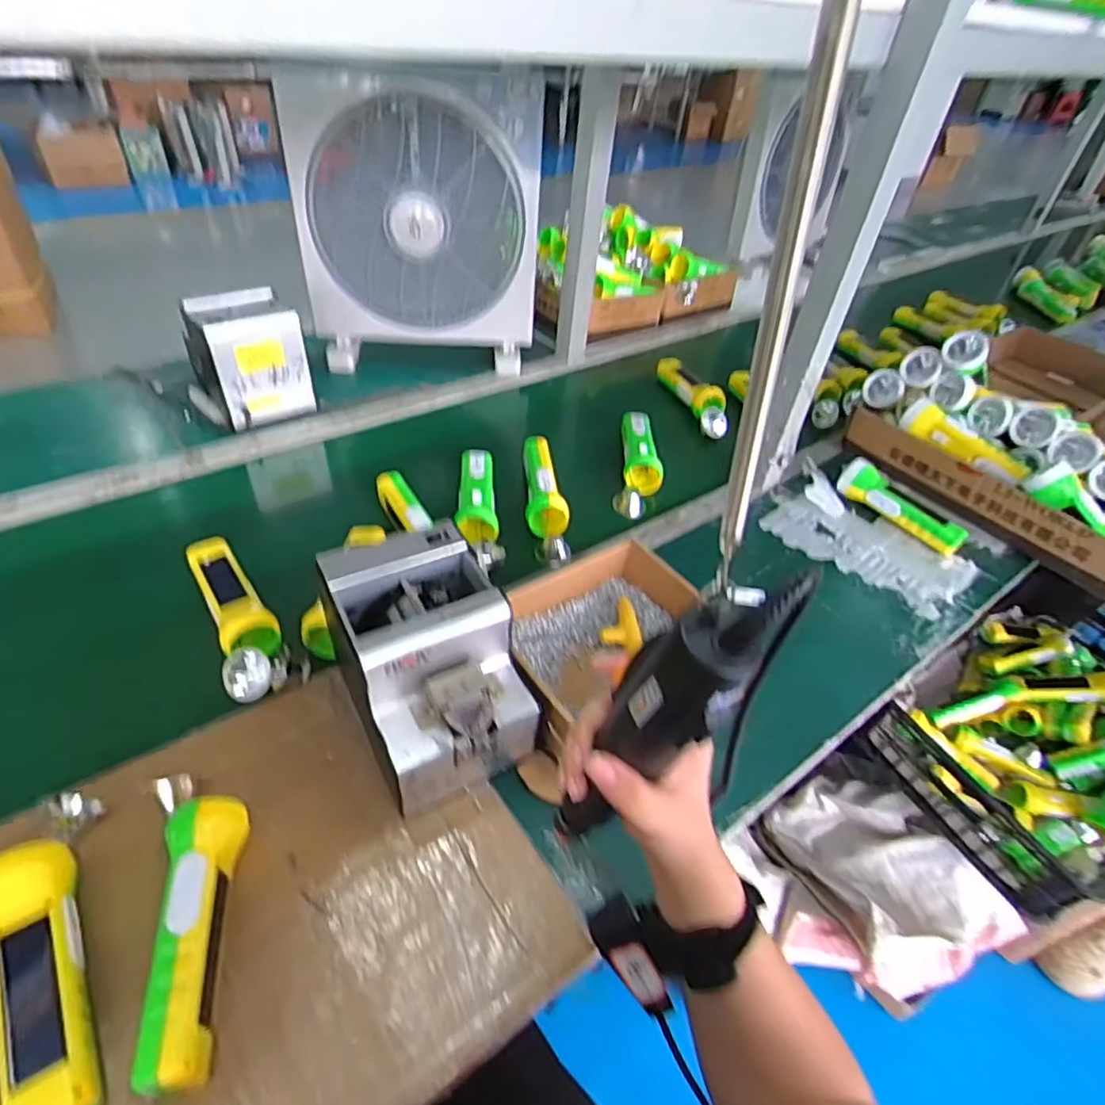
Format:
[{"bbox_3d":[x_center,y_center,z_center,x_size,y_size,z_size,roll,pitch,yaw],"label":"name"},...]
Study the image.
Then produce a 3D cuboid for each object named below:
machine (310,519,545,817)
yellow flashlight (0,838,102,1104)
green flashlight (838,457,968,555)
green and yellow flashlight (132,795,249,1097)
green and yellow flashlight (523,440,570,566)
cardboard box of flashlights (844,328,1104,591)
[{"bbox_3d":[-0.108,0.095,0.537,0.130,0.143,0.174,-20,49,-24],"label":"machine"},{"bbox_3d":[-0.327,0.271,0.400,0.045,0.045,0.177,-21,50,-26],"label":"yellow flashlight"},{"bbox_3d":[0.473,-0.063,0.847,0.175,0.052,0.046,37,51,28],"label":"green flashlight"},{"bbox_3d":[-0.245,0.255,0.421,0.045,0.052,0.171,-4,44,-10],"label":"green and yellow flashlight"},{"bbox_3d":[-0.009,-0.080,0.826,0.054,0.053,0.223,1,44,-5],"label":"green and yellow flashlight"},{"bbox_3d":[0.661,-0.153,0.851,0.239,0.213,0.426,-21,50,-26],"label":"cardboard box of flashlights"}]

